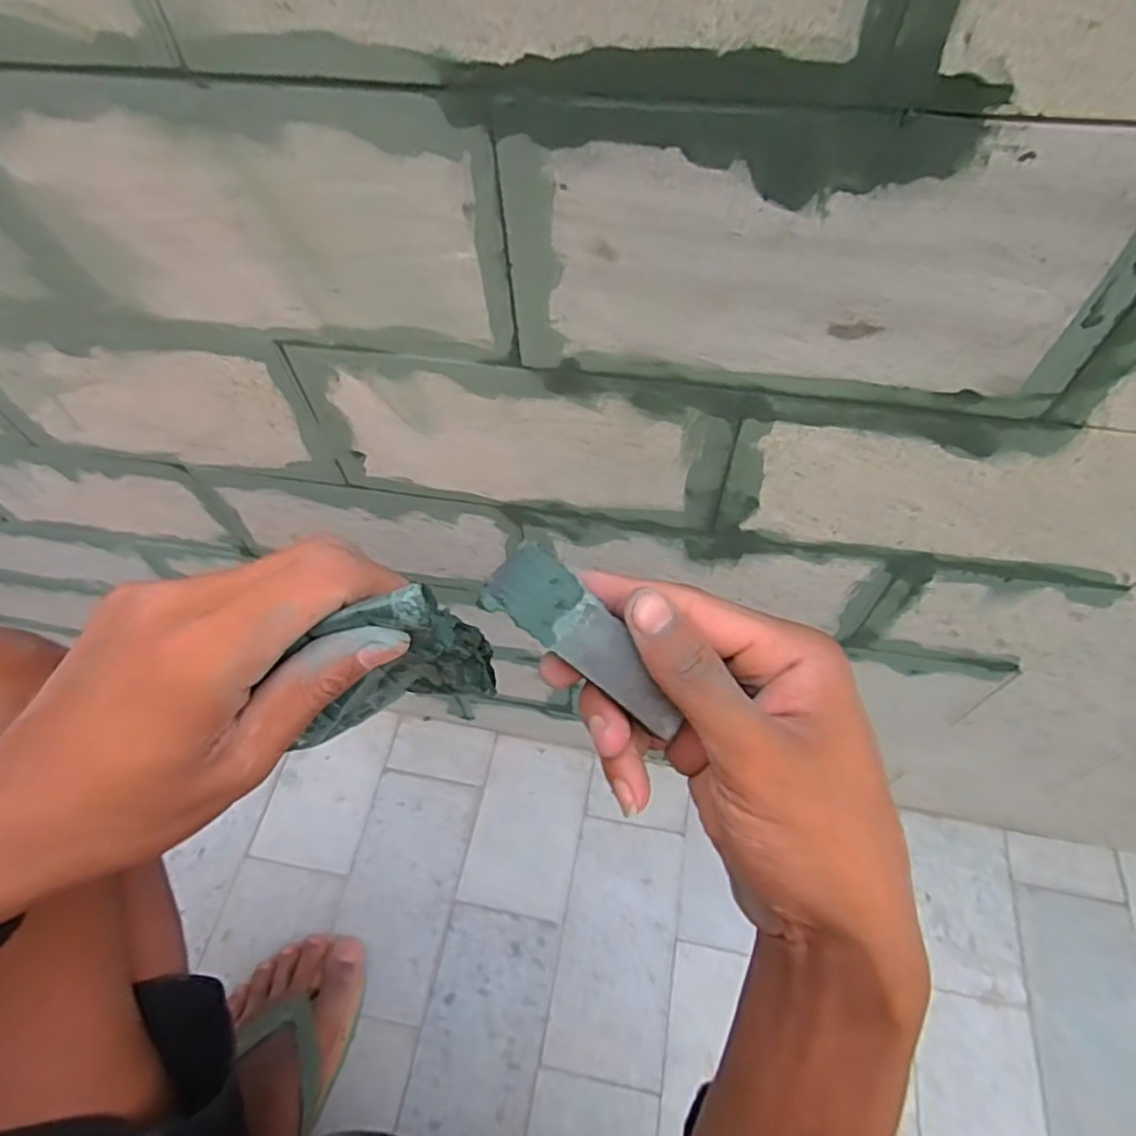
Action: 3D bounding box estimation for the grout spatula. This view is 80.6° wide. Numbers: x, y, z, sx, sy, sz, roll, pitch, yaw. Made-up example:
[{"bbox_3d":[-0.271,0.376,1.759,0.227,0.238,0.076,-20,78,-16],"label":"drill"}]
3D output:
[{"bbox_3d":[0.008,0.023,0.217,0.074,0.005,0.024,39,80,-3],"label":"grout spatula"}]

